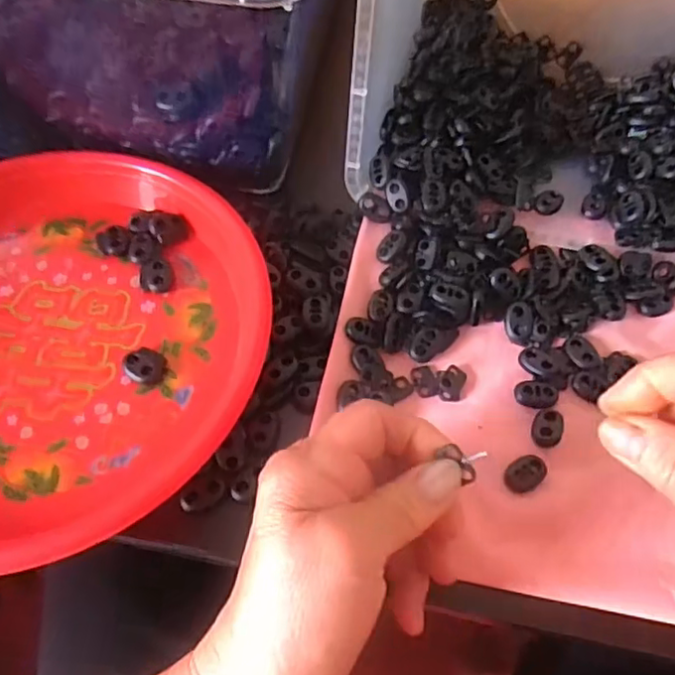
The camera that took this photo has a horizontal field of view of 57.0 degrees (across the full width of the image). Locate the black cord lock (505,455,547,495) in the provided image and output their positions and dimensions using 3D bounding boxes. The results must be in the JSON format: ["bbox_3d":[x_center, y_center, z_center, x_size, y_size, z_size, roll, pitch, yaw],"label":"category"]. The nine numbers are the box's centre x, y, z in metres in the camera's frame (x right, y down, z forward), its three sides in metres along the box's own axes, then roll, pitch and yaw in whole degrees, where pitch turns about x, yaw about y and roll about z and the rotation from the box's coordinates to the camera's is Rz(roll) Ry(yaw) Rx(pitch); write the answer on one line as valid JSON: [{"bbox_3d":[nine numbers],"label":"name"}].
[{"bbox_3d":[0.091,0.065,0.299,0.022,0.004,0.015,-36,66,-20],"label":"black cord lock"}]

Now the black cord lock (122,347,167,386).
[{"bbox_3d":[-0.099,0.014,0.319,0.023,0.007,0.018,21,61,12],"label":"black cord lock"}]

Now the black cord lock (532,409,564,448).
[{"bbox_3d":[0.106,0.045,0.313,0.014,0.005,0.023,22,61,12],"label":"black cord lock"}]

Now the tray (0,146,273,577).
[{"bbox_3d":[-0.152,-0.005,0.317,0.227,0.031,0.226,22,61,12],"label":"tray"}]

